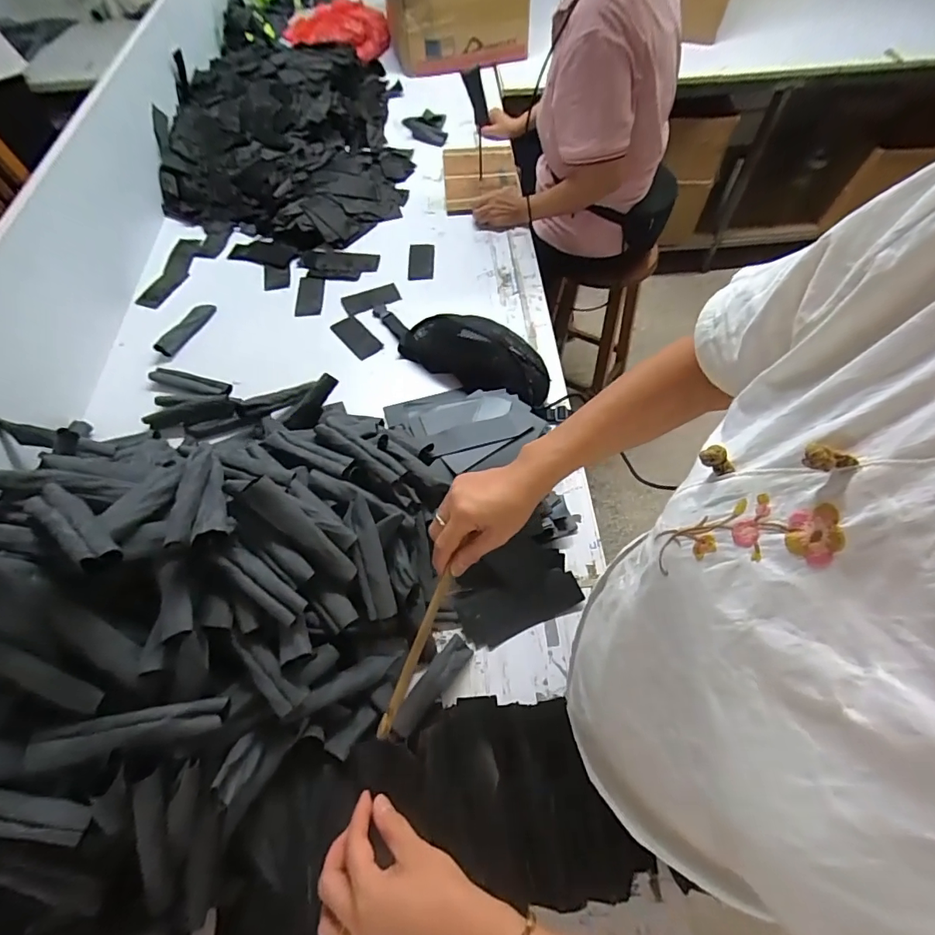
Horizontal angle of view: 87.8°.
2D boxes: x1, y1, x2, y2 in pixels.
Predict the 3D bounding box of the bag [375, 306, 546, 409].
[{"bbox_3d":[-0.029,-0.229,0.895,0.389,0.061,0.151,22,62,14],"label":"bag"}]

